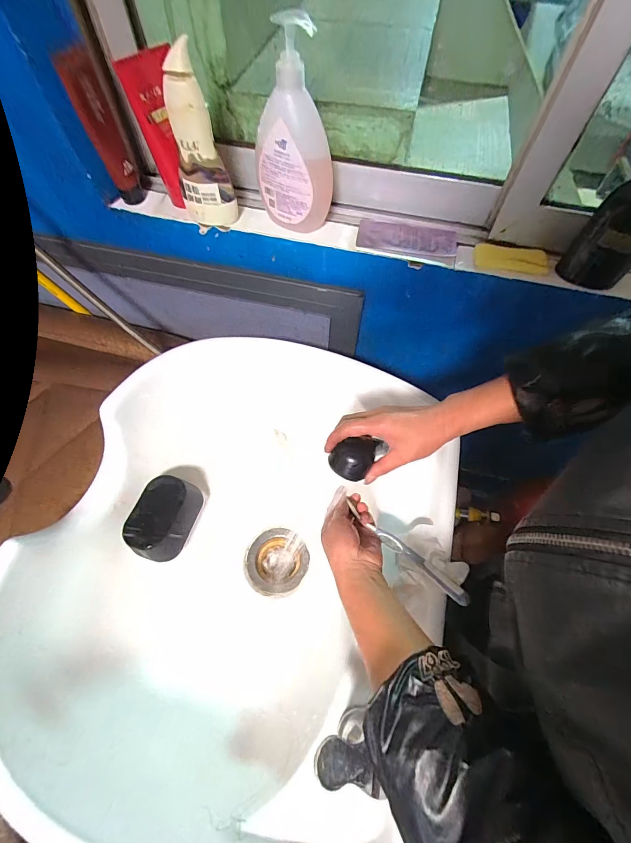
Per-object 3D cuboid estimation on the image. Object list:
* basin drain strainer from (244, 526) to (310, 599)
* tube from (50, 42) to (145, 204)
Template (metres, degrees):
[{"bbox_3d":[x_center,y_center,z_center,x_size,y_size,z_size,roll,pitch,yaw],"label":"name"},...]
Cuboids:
[{"bbox_3d":[-0.068,0.249,0.629,0.107,0.038,0.108,1,62,-1],"label":"basin drain strainer"},{"bbox_3d":[-0.280,-0.383,0.469,0.043,0.153,0.045,-22,63,-13],"label":"tube"}]

